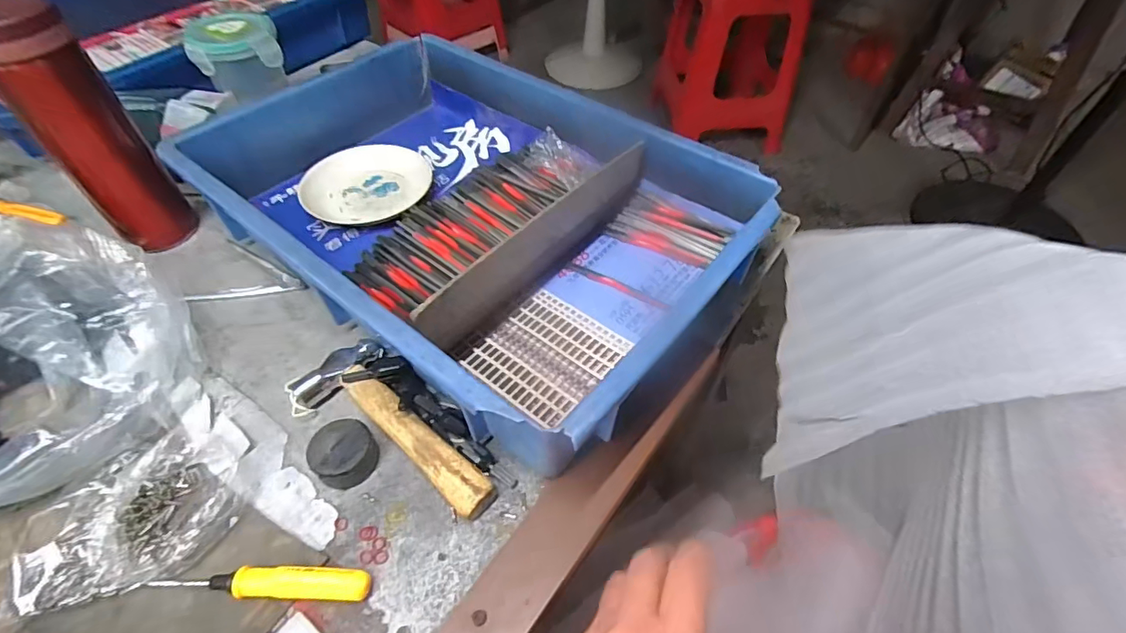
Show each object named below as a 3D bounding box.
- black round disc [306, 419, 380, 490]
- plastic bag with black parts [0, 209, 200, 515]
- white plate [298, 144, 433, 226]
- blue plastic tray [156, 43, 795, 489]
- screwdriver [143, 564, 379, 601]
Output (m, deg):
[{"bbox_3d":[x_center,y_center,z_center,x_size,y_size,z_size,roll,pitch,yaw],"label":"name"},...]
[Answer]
[{"bbox_3d":[-0.138,0.085,0.329,0.037,0.019,0.037,1,50,-1],"label":"black round disc"},{"bbox_3d":[-0.379,0.026,0.330,0.225,0.086,0.195,1,50,-1],"label":"plastic bag with black parts"},{"bbox_3d":[-0.191,-0.133,0.514,0.119,0.019,0.119,1,50,-1],"label":"white plate"},{"bbox_3d":[-0.080,-0.096,0.433,0.432,0.073,0.282,34,57,24],"label":"blue plastic tray"},{"bbox_3d":[-0.162,0.143,0.280,0.114,0.017,0.016,2,50,0],"label":"screwdriver"}]

